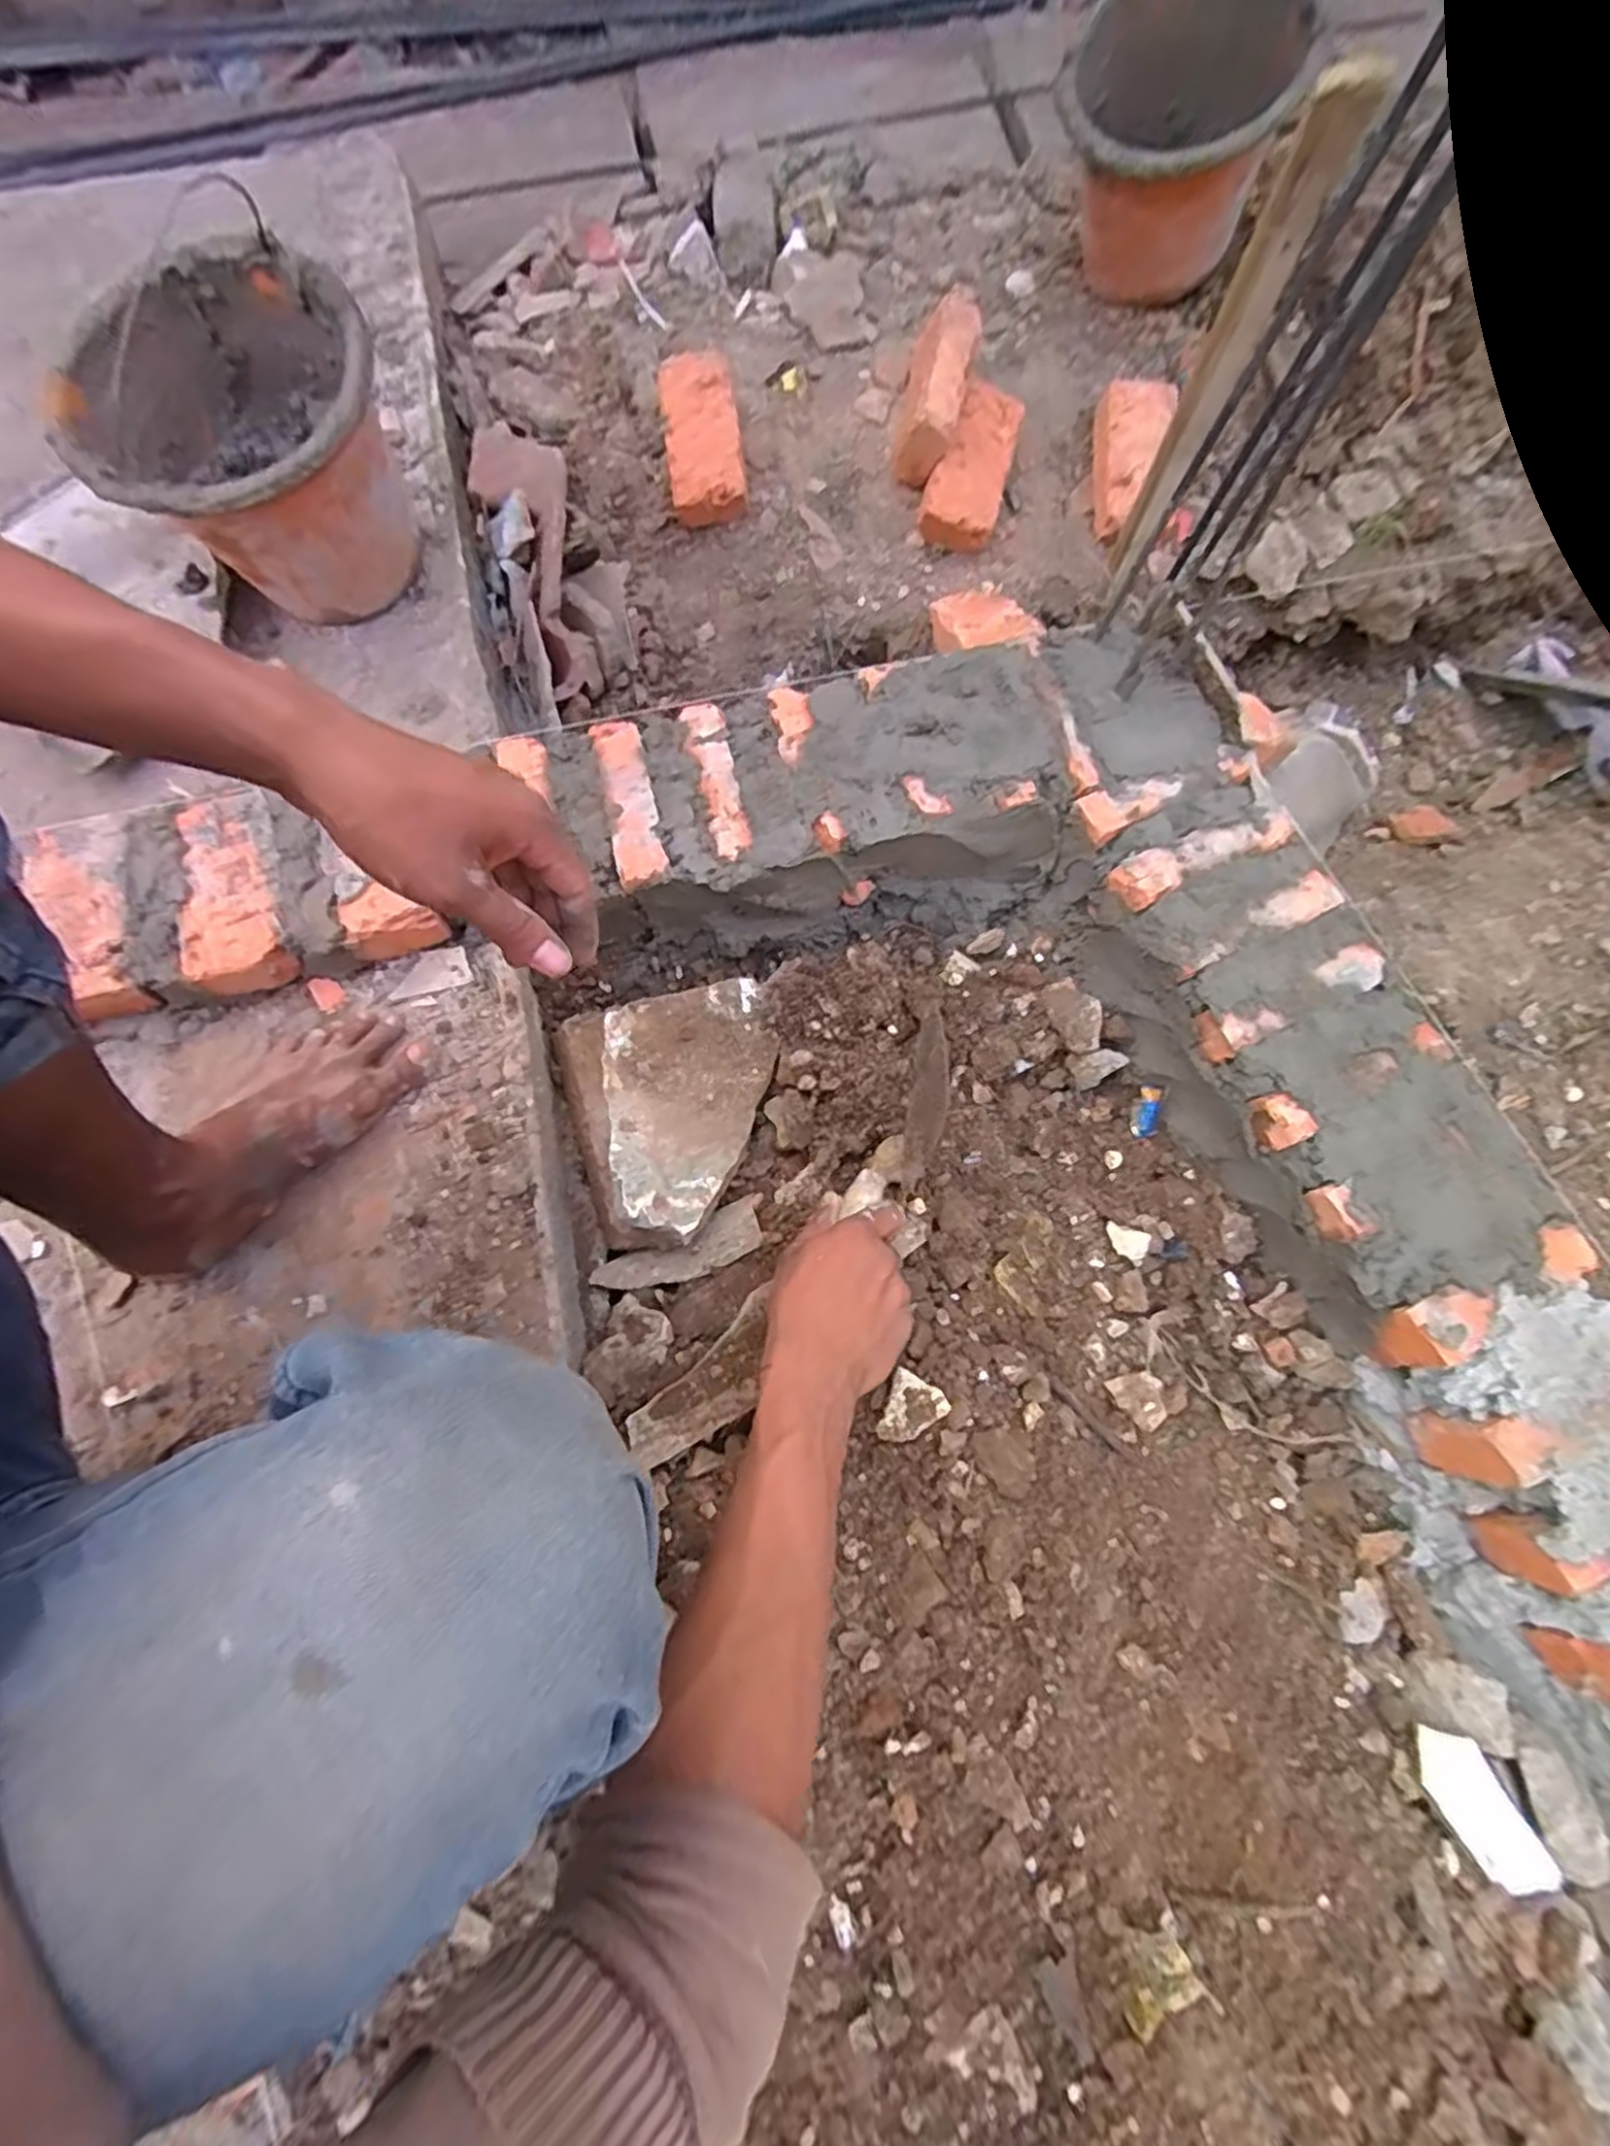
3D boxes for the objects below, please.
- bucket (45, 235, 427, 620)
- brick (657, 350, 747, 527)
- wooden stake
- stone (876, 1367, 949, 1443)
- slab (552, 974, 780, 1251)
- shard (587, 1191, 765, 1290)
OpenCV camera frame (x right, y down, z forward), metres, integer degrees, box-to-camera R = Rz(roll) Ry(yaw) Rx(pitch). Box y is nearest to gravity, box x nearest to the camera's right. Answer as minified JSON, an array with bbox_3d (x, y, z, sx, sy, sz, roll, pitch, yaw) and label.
[{"bbox_3d":[-0.456,-0.511,0.653,0.228,0.177,0.228,0,74,-1],"label":"bucket"},{"bbox_3d":[-0.111,-0.677,0.821,0.081,0.048,0.161,-10,93,-4],"label":"brick"},{"bbox_3d":[0.273,-0.457,0.536,0.030,0.320,0.045,24,75,6],"label":"wooden stake"},{"bbox_3d":[0.080,0.252,0.569,0.043,0.014,0.049,28,75,7],"label":"stone"},{"bbox_3d":[-0.105,0.035,0.661,0.179,0.050,0.209,-12,80,-25],"label":"slab"},{"bbox_3d":[-0.103,0.153,0.649,0.145,0.010,0.049,-24,57,-13],"label":"shard"}]

